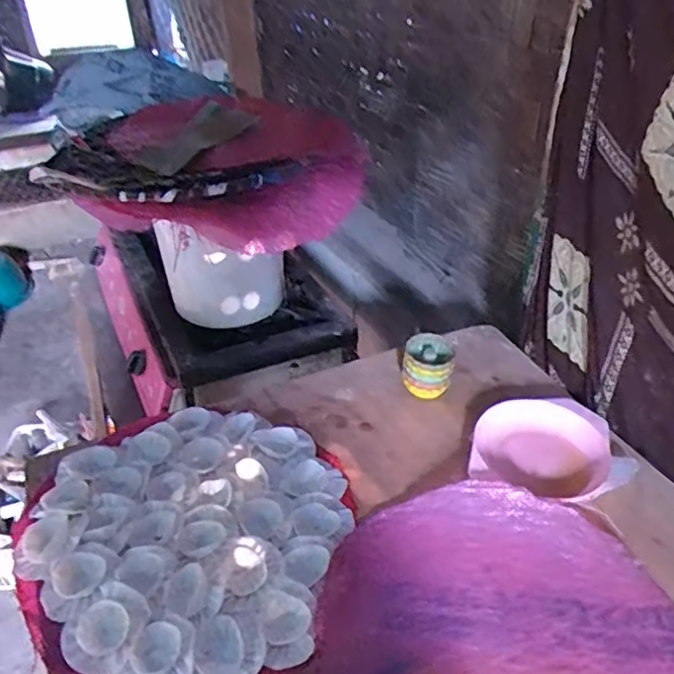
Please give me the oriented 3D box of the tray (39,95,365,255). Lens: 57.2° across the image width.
[{"bbox_3d":[-0.201,-0.244,0.920,0.379,0.114,0.371,-1,35,0],"label":"tray"}]

